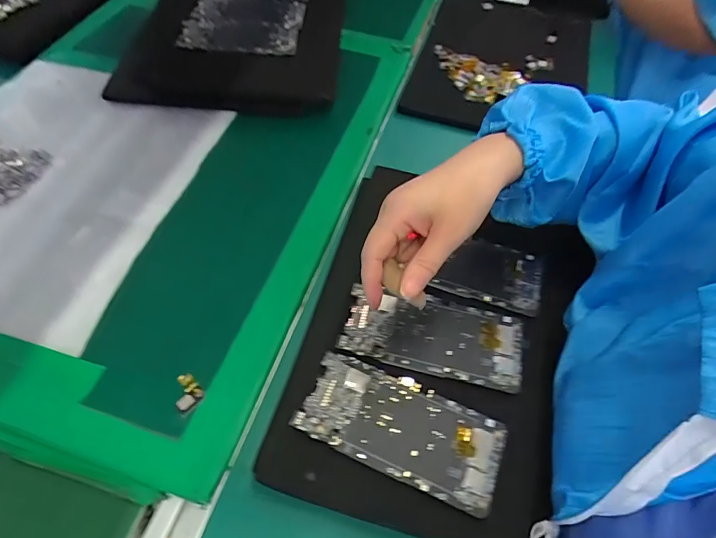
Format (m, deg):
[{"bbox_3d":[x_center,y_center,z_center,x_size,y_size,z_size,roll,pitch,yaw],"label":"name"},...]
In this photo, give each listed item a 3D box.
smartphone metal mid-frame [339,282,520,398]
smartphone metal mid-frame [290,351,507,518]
[{"bbox_3d":[0.067,0.057,0.400,0.155,0.006,0.072,12,57,7],"label":"smartphone metal mid-frame"},{"bbox_3d":[0.034,0.122,0.352,0.154,0.005,0.071,21,59,13],"label":"smartphone metal mid-frame"}]

